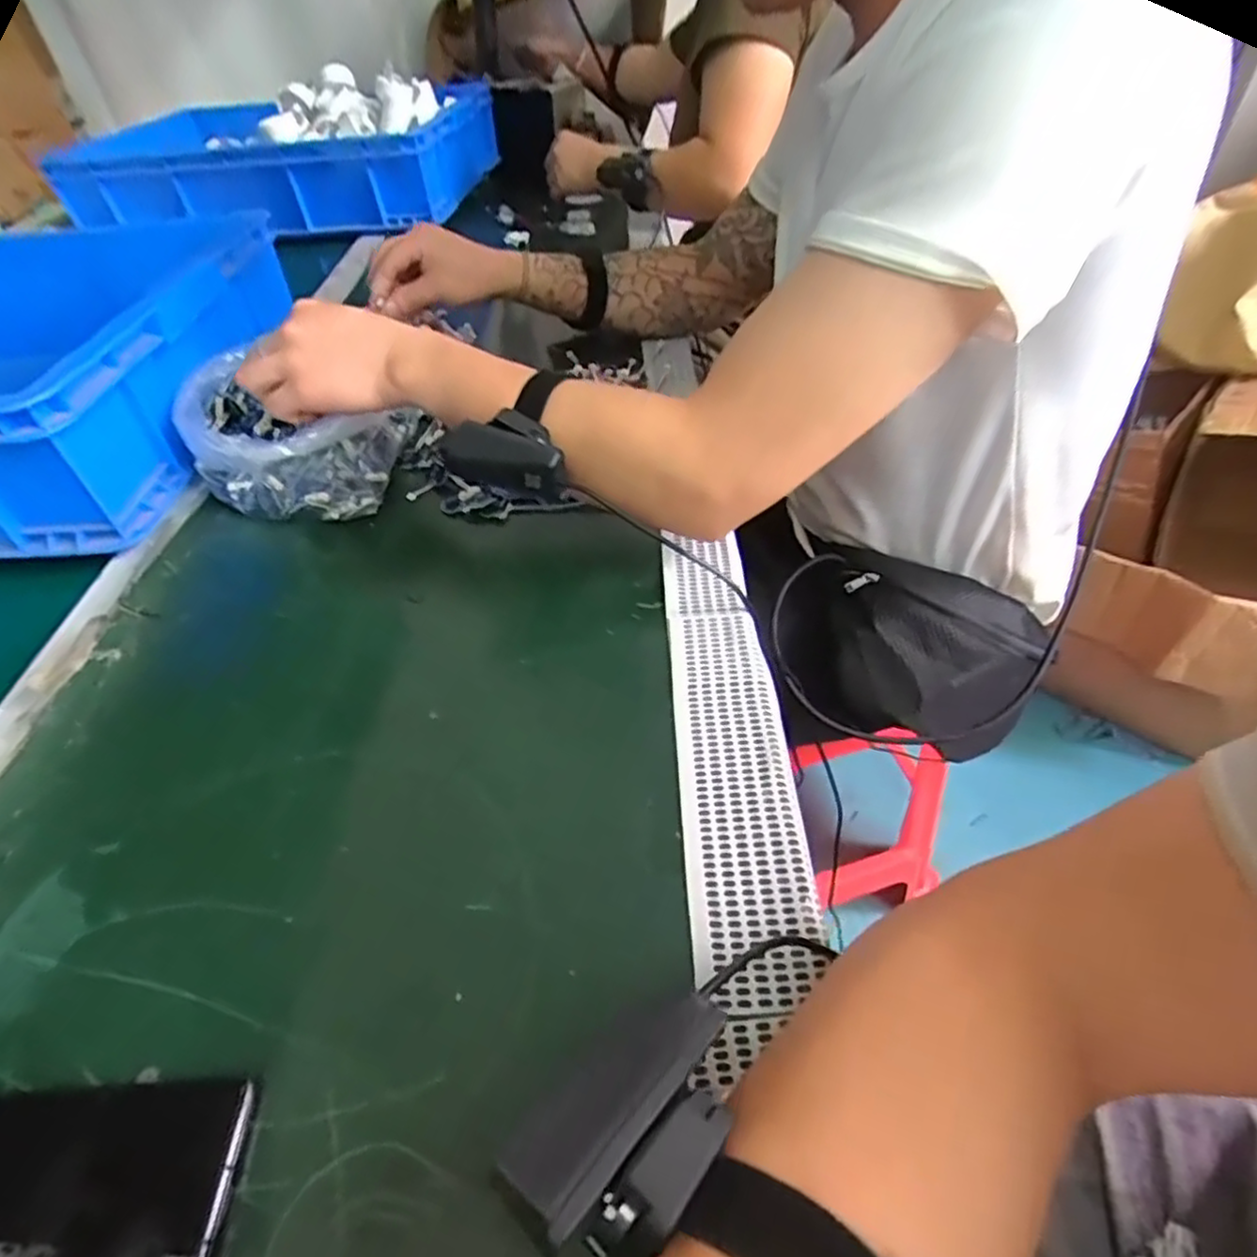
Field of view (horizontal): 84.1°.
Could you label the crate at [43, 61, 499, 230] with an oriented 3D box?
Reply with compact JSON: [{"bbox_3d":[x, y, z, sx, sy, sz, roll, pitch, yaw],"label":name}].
[{"bbox_3d":[-0.543,-0.771,1.124,0.588,0.142,0.370,0,45,5],"label":"crate"}]

